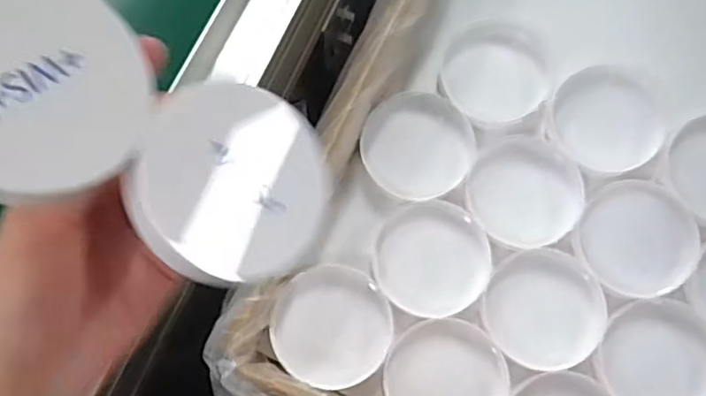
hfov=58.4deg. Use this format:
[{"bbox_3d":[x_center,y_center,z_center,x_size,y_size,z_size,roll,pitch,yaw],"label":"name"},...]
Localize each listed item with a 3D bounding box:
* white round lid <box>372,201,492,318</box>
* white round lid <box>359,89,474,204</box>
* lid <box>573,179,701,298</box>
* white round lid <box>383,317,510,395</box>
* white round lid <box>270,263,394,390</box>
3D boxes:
[{"bbox_3d":[0.053,0.041,0.424,0.074,0.008,0.074,-1,86,13],"label":"white round lid"},{"bbox_3d":[0.045,-0.037,0.440,0.076,0.006,0.075,0,76,-1],"label":"white round lid"},{"bbox_3d":[0.188,0.027,0.421,0.075,0.016,0.075,-2,77,7],"label":"lid"},{"bbox_3d":[0.059,0.118,0.404,0.074,0.018,0.074,0,68,-1],"label":"white round lid"},{"bbox_3d":[-0.014,0.082,0.410,0.074,0.019,0.076,0,68,-1],"label":"white round lid"}]

